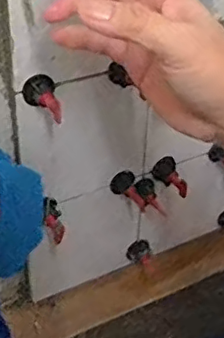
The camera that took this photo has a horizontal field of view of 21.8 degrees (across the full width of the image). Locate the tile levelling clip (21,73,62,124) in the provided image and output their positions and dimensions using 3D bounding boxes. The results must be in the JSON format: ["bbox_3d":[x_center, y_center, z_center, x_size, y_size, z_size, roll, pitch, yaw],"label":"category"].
[{"bbox_3d":[-0.064,-0.065,0.534,0.029,0.029,0.038,-12,40,-17],"label":"tile levelling clip"}]

